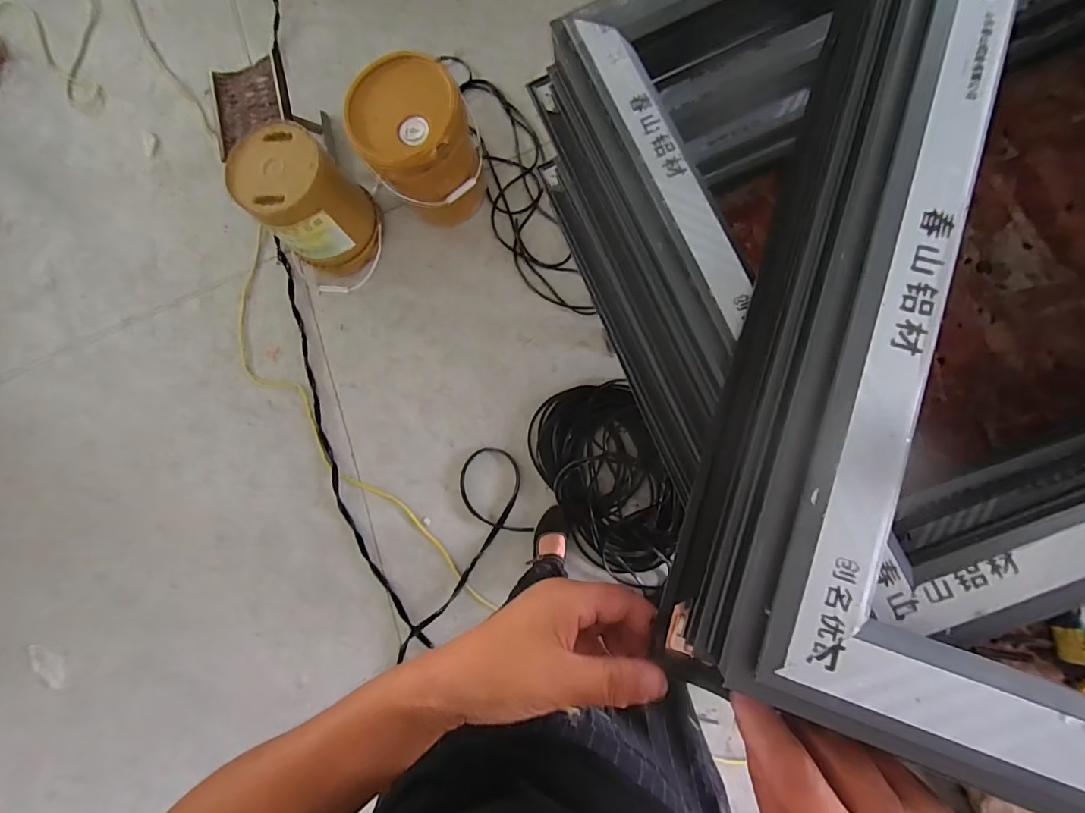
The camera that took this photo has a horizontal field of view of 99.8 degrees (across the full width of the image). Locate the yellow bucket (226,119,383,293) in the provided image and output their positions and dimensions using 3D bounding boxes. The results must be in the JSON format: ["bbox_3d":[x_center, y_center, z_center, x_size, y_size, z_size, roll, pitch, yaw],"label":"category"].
[{"bbox_3d":[-0.683,-0.575,1.392,0.268,0.362,0.315,44,89,11],"label":"yellow bucket"}]

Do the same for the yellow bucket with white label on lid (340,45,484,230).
[{"bbox_3d":[-0.342,-0.754,1.366,0.292,0.383,0.309,-1,83,6],"label":"yellow bucket with white label on lid"}]

